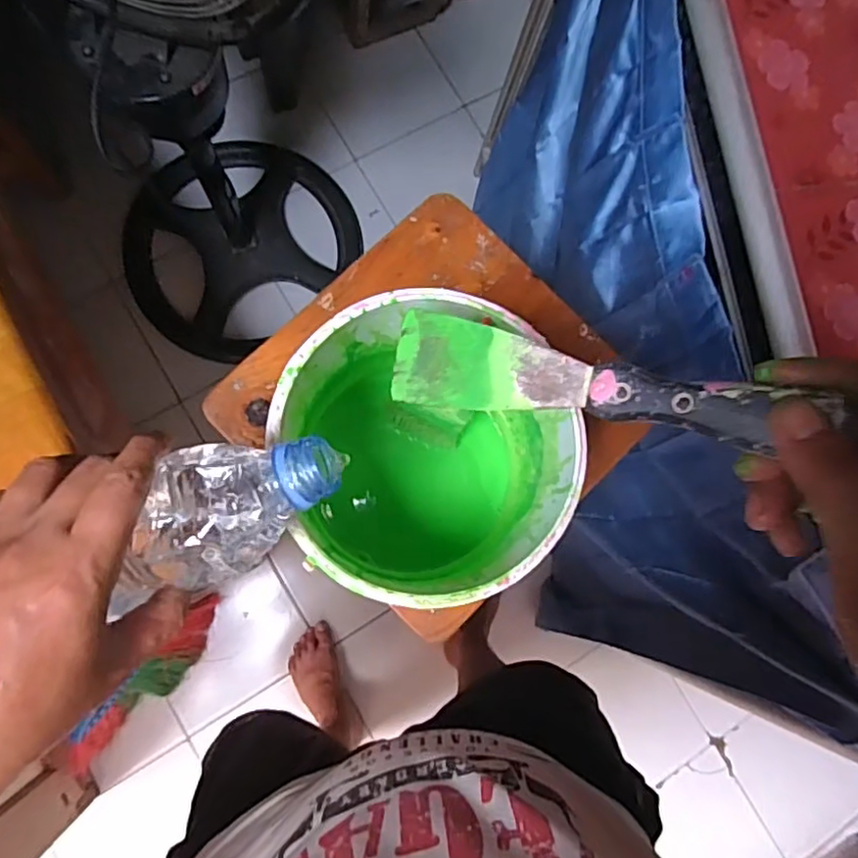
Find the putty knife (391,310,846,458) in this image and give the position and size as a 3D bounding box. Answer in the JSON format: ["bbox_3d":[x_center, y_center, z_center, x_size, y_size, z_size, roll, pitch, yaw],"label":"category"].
[{"bbox_3d":[0.064,-0.021,0.287,0.193,0.014,0.042,13,78,32],"label":"putty knife"}]

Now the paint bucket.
[{"bbox_3d":[-0.004,0.022,0.445,0.167,0.186,0.178,1,81,-6],"label":"paint bucket"}]

